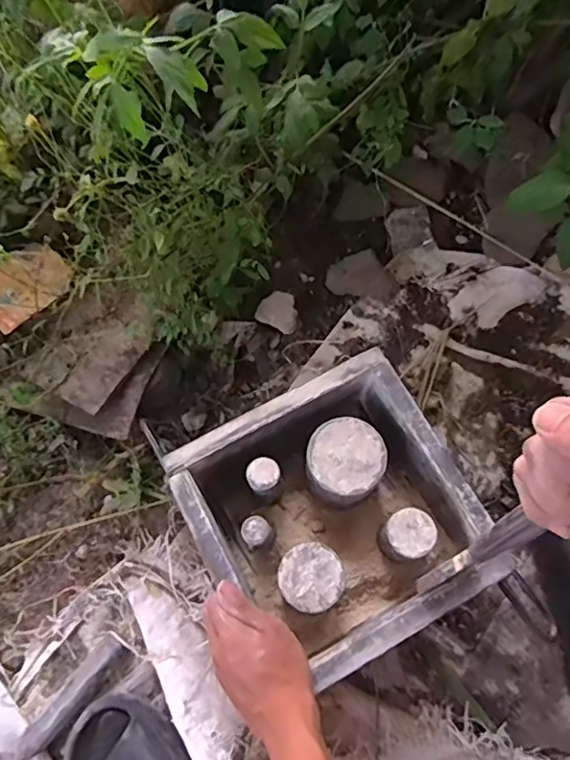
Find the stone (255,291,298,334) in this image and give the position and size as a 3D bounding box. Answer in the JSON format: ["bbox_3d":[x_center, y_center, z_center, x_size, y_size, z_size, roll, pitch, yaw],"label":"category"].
[{"bbox_3d":[-0.006,-0.087,0.719,0.054,0.019,0.047,25,71,9],"label":"stone"}]

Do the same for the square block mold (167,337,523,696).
[{"bbox_3d":[0.045,0.136,0.559,0.235,0.095,0.236,-27,72,-10],"label":"square block mold"}]

